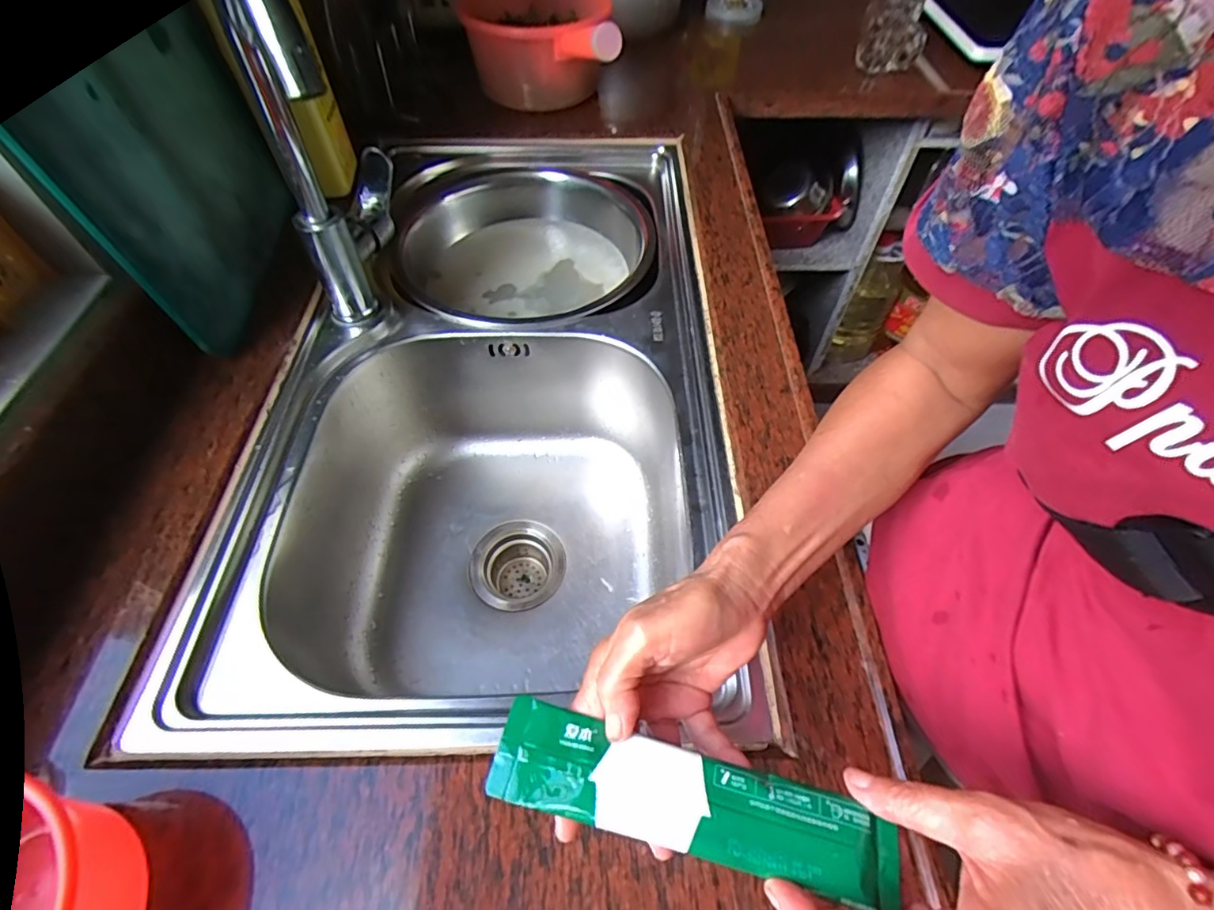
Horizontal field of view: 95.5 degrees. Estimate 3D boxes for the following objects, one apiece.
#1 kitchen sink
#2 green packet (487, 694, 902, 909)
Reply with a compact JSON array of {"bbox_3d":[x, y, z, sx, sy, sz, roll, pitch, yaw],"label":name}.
[{"bbox_3d":[-0.109,-0.076,0.666,0.418,0.222,0.807,1,55,-2],"label":"kitchen sink"},{"bbox_3d":[0.037,0.155,0.249,0.178,0.009,0.041,12,55,10],"label":"green packet"}]

